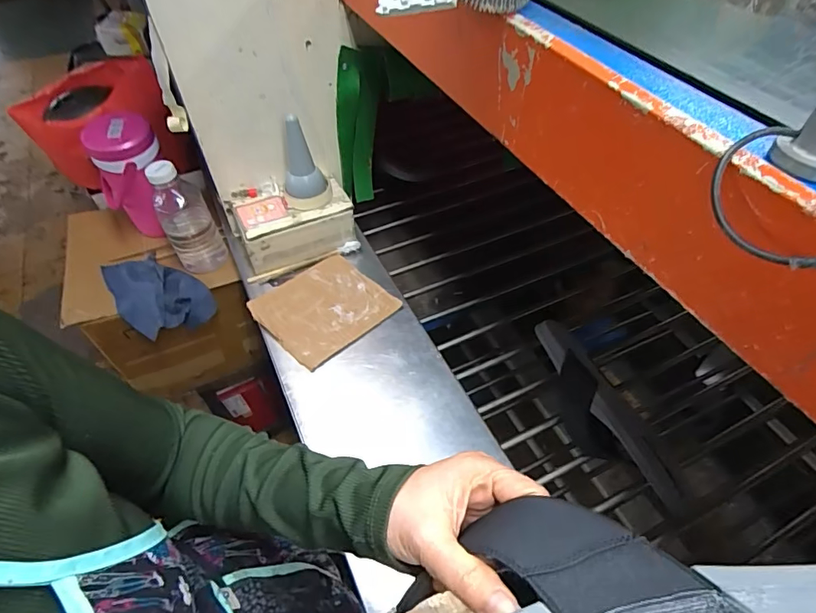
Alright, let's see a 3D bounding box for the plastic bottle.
[{"bbox_3d":[-0.424,-0.164,0.902,0.092,0.236,0.092,-25,55,-20],"label":"plastic bottle"}]

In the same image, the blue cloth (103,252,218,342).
[{"bbox_3d":[-0.506,-0.035,0.928,0.234,0.062,0.144,37,59,26],"label":"blue cloth"}]

